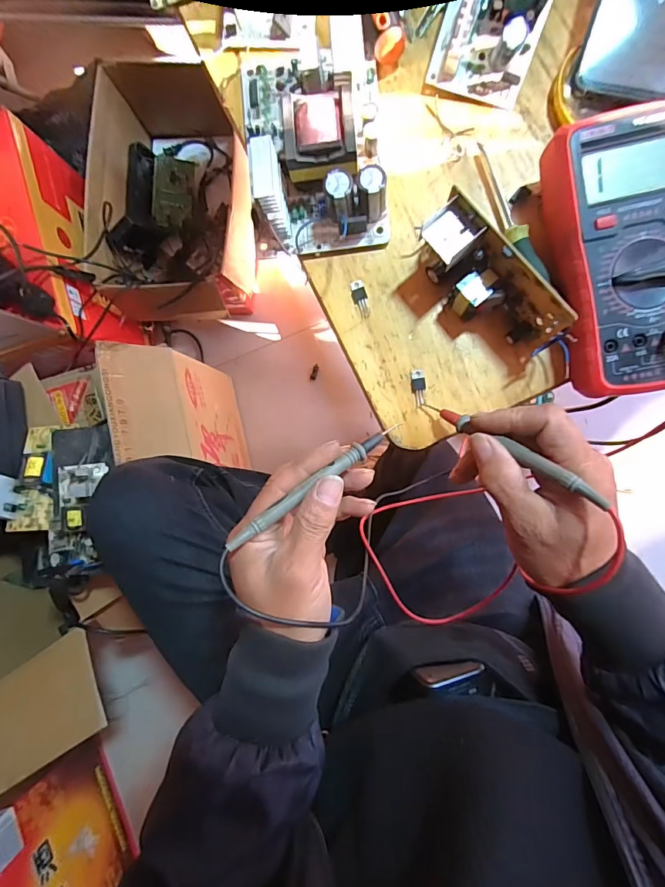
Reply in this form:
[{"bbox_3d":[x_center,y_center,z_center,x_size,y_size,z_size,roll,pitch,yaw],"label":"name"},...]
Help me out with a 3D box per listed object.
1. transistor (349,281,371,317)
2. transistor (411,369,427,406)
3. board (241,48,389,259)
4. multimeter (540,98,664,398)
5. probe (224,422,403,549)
[{"bbox_3d":[0.023,-0.117,0.350,0.011,0.004,0.030,-18,87,5],"label":"transistor"},{"bbox_3d":[0.068,-0.044,0.344,0.011,0.004,0.029,-1,89,6],"label":"transistor"},{"bbox_3d":[-0.017,-0.235,0.329,0.108,0.055,0.163,-5,88,6],"label":"board"},{"bbox_3d":[0.202,-0.125,0.293,0.087,0.037,0.176,-11,88,6],"label":"multimeter"},{"bbox_3d":[-0.006,0.022,0.287,0.133,0.011,0.011,-35,85,-17],"label":"probe"}]

